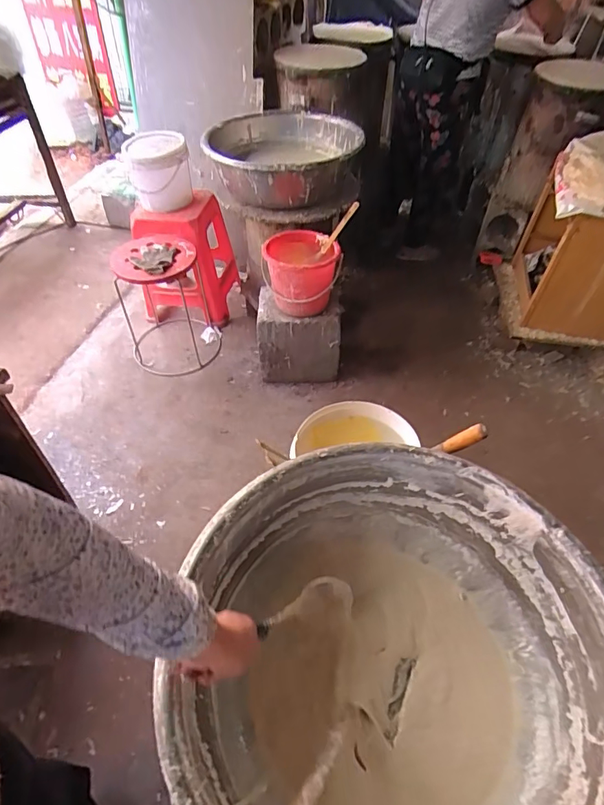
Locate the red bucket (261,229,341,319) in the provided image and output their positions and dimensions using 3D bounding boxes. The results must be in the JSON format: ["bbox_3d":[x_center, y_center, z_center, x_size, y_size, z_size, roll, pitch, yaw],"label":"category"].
[{"bbox_3d":[-0.008,-0.459,1.657,0.254,0.192,0.258,1,48,-1],"label":"red bucket"}]

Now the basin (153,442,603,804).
[{"bbox_3d":[0.121,0.363,0.662,0.548,0.234,0.555,-4,49,-5],"label":"basin"}]

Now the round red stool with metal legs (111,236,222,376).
[{"bbox_3d":[-0.546,-0.409,1.872,0.366,0.486,0.374,1,48,-1],"label":"round red stool with metal legs"}]

